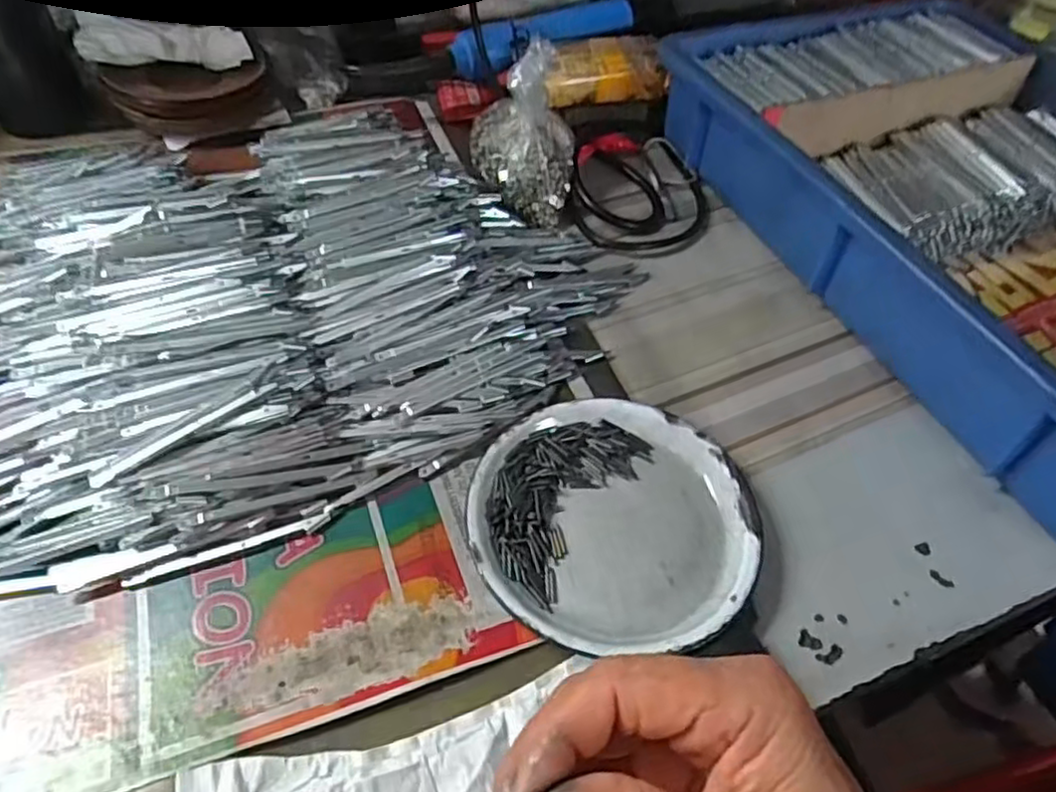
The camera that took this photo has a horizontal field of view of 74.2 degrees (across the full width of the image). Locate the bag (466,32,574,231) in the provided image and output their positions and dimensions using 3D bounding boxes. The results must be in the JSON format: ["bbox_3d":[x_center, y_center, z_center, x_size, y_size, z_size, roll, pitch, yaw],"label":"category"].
[{"bbox_3d":[-0.004,-0.183,0.484,0.073,0.087,0.094,2,51,-3],"label":"bag"}]

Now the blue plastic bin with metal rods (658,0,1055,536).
[{"bbox_3d":[0.316,-0.127,0.467,0.311,0.080,0.419,-16,54,-17],"label":"blue plastic bin with metal rods"}]

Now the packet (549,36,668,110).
[{"bbox_3d":[0.056,-0.252,0.543,0.097,0.034,0.047,-11,52,-13],"label":"packet"}]

